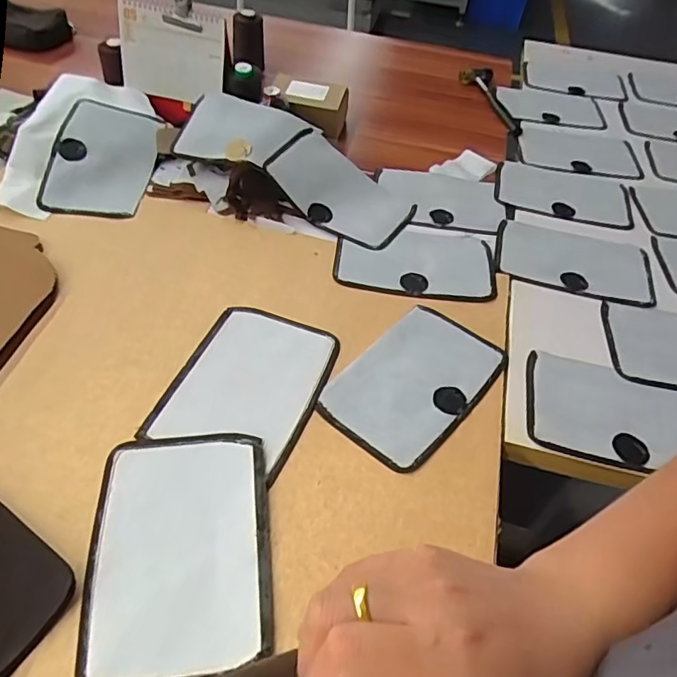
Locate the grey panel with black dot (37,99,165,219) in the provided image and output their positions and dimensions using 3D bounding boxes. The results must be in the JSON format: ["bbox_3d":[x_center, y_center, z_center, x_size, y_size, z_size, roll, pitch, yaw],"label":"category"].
[{"bbox_3d":[-0.358,-0.276,0.833,0.141,0.014,0.219,10,65,-7],"label":"grey panel with black dot"}]

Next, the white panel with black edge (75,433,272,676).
[{"bbox_3d":[-0.145,0.187,0.498,0.155,0.005,0.218,-3,49,-8],"label":"white panel with black edge"}]

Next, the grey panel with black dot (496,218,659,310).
[{"bbox_3d":[0.344,-0.118,0.801,0.217,0.010,0.142,15,49,7],"label":"grey panel with black dot"}]

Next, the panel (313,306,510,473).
[{"bbox_3d":[0.091,0.049,0.640,0.137,0.009,0.222,34,54,22],"label":"panel"}]

